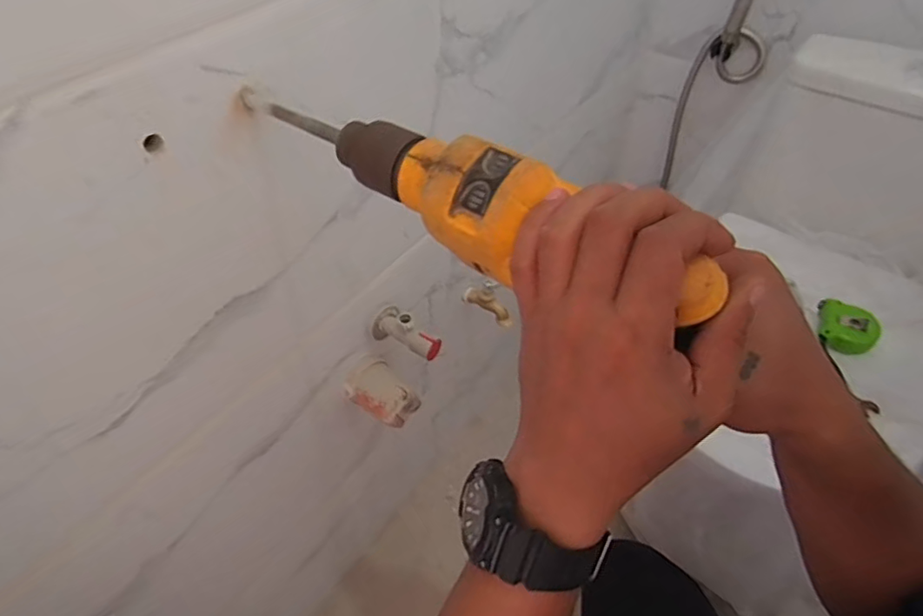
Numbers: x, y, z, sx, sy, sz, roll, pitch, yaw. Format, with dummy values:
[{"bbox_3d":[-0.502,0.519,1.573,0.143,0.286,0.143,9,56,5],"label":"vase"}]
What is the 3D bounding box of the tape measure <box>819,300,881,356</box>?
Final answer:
[{"bbox_3d":[0.503,0.023,0.715,0.065,0.033,0.066,19,49,18],"label":"tape measure"}]

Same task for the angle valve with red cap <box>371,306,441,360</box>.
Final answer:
[{"bbox_3d":[-0.065,0.027,0.635,0.090,0.036,0.043,31,54,27],"label":"angle valve with red cap"}]

